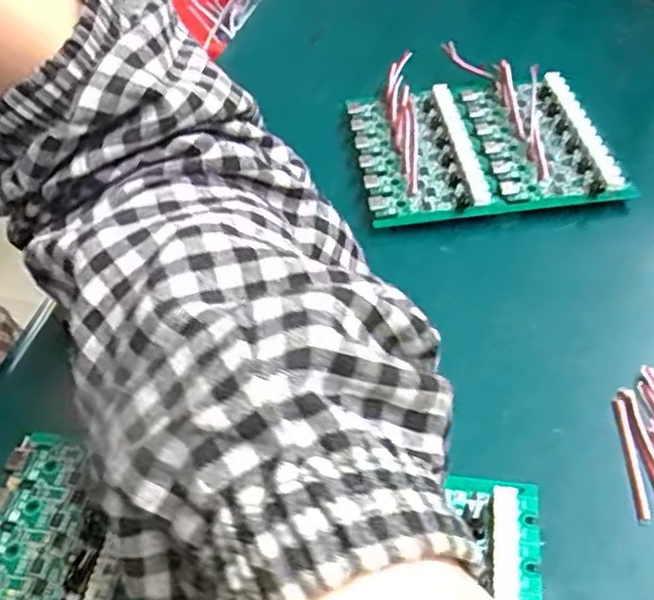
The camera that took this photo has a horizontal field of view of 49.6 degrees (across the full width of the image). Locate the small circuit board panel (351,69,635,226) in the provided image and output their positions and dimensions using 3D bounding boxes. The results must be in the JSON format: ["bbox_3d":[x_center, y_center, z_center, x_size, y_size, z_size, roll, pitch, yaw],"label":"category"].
[{"bbox_3d":[0.076,-0.078,0.357,0.117,0.015,0.093,-6,49,1],"label":"small circuit board panel"}]

